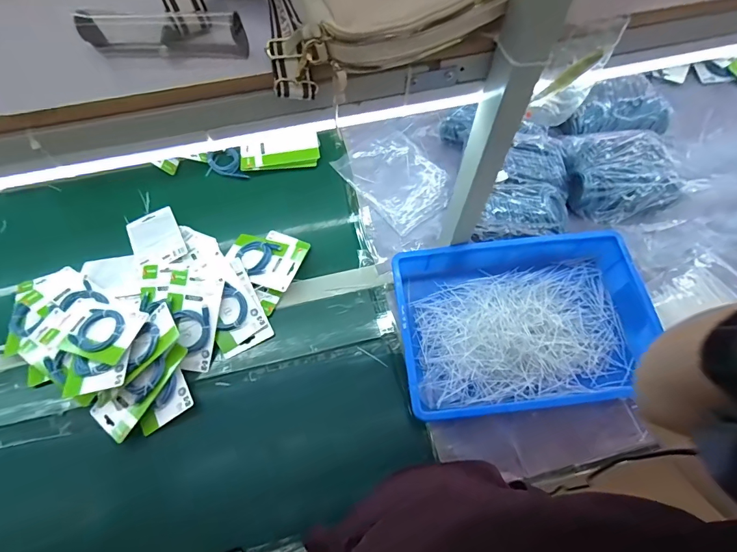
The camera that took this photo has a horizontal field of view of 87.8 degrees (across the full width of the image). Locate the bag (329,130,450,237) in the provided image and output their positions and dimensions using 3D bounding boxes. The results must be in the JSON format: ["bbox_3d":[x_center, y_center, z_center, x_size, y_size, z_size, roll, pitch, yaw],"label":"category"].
[{"bbox_3d":[0.069,-0.232,0.895,0.190,0.012,0.246,-37,68,-15],"label":"bag"}]

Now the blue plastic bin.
[{"bbox_3d":[0.270,0.083,0.691,0.424,0.094,0.288,-7,64,-2],"label":"blue plastic bin"}]

